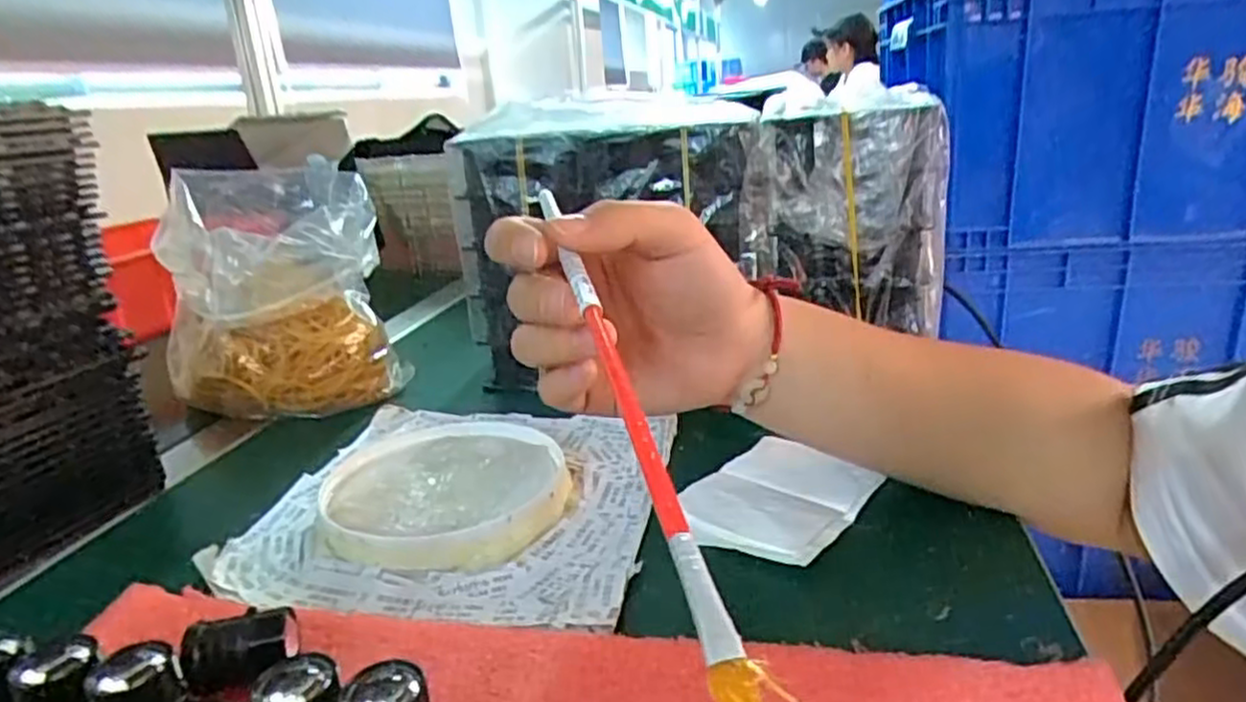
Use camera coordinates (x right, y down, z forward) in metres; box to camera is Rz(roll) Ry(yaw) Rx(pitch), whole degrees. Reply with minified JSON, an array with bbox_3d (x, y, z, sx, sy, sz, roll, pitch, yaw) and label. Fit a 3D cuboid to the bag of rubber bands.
[{"bbox_3d":[-0.238,-0.043,0.518,0.139,0.145,0.126,-14,21,-27],"label":"bag of rubber bands"}]

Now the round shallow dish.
[{"bbox_3d":[-0.086,0.067,0.379,0.116,0.016,0.122,-4,19,1],"label":"round shallow dish"}]

